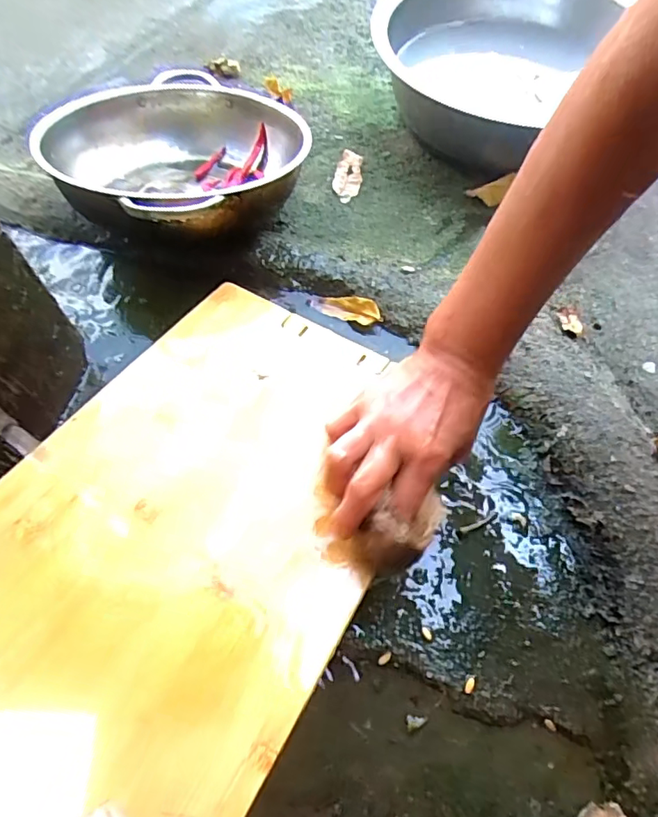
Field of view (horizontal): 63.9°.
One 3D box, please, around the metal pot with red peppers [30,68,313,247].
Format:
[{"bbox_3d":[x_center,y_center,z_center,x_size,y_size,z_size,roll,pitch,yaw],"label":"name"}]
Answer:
[{"bbox_3d":[-0.149,-0.259,0.553,0.252,0.100,0.252,2,58,-3],"label":"metal pot with red peppers"}]

